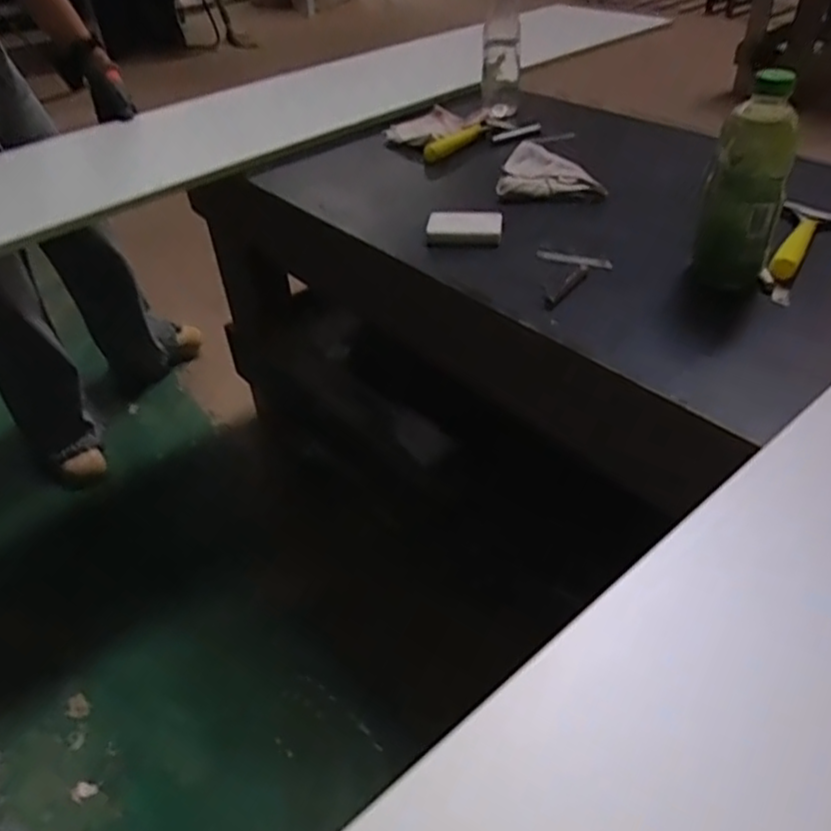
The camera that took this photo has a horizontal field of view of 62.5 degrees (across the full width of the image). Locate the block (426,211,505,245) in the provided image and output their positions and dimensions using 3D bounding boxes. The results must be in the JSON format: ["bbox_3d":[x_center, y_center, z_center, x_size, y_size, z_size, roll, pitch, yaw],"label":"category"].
[{"bbox_3d":[0.068,-0.262,0.952,0.103,0.026,0.053,4,40,11],"label":"block"}]

